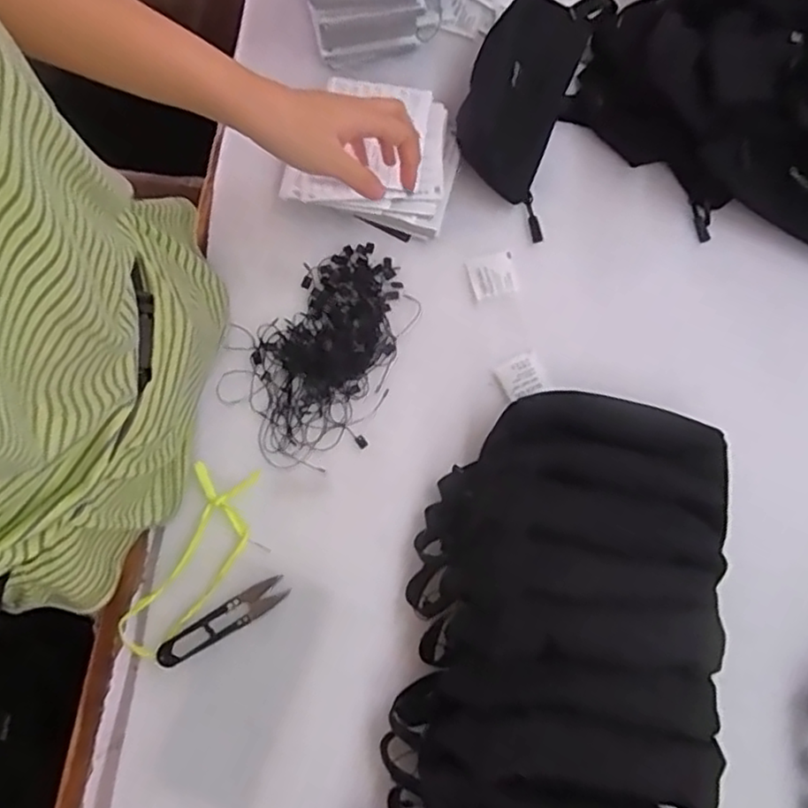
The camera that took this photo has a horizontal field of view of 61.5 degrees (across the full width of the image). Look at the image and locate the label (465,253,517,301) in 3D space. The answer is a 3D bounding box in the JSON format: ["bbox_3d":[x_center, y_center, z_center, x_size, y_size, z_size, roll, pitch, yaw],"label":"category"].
[{"bbox_3d":[0.078,-0.112,0.596,0.040,0.004,0.036,-17,78,-5],"label":"label"}]

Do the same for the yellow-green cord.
[{"bbox_3d":[-0.159,0.119,0.519,0.059,0.012,0.149,21,68,1],"label":"yellow-green cord"}]

